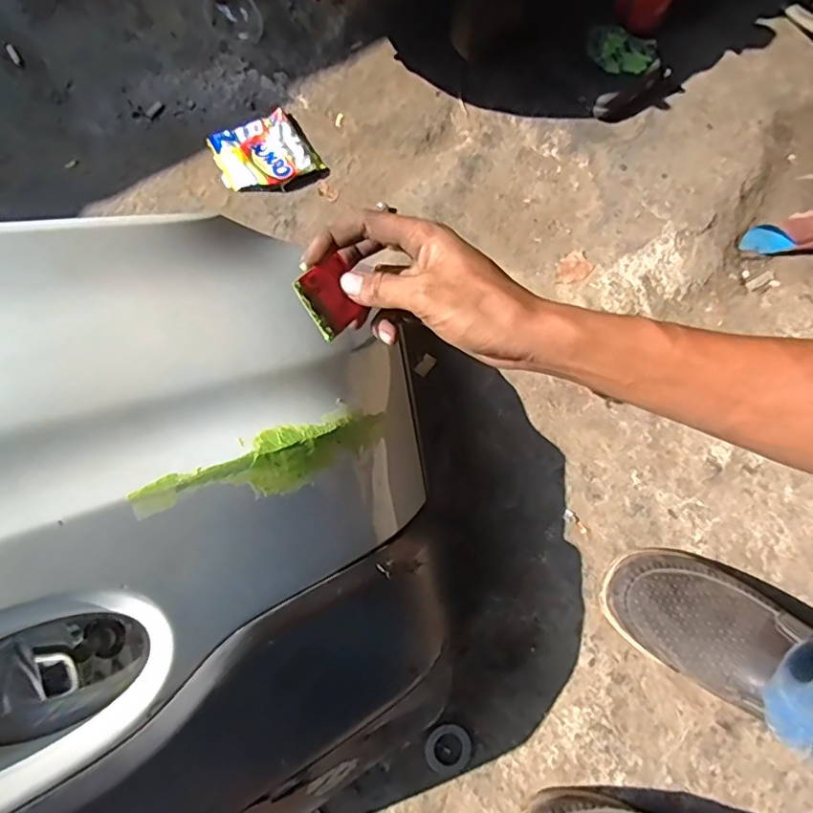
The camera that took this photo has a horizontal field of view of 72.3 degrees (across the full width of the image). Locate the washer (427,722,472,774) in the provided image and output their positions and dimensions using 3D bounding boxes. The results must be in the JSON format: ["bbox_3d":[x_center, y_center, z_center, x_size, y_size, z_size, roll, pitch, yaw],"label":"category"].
[{"bbox_3d":[0.040,0.325,0.528,0.043,0.004,0.044,1,84,-11],"label":"washer"}]

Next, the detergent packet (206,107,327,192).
[{"bbox_3d":[-0.180,-0.321,0.704,0.117,0.022,0.106,-28,77,-6],"label":"detergent packet"}]

